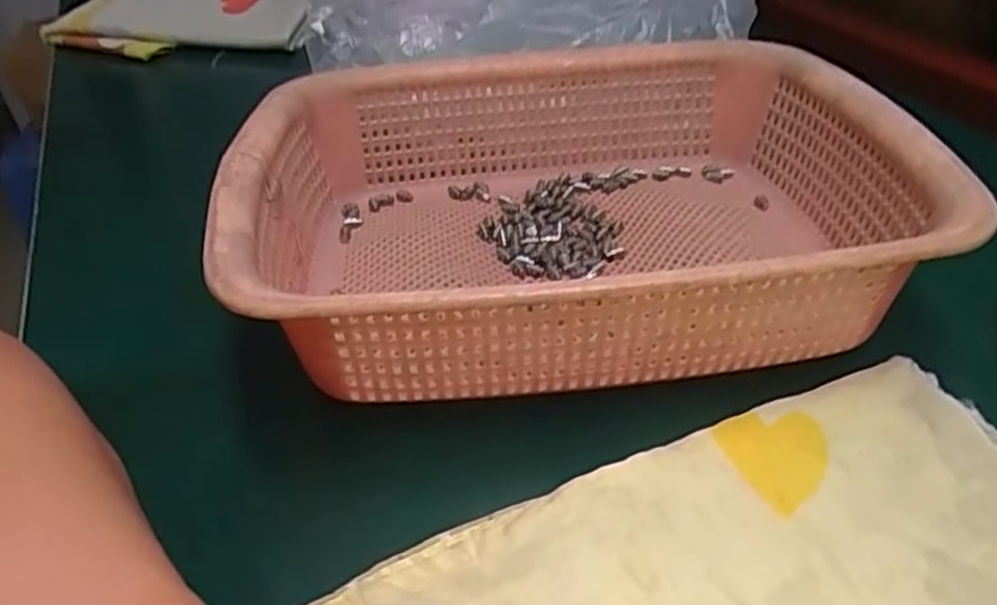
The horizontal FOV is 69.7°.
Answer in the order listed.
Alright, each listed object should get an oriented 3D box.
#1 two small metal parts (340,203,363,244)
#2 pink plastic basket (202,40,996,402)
[{"bbox_3d":[-0.079,-0.042,0.386,0.010,0.006,0.031,-5,40,-2],"label":"two small metal parts"},{"bbox_3d":[0.031,-0.047,0.336,0.284,0.072,0.215,-6,40,-3],"label":"pink plastic basket"}]

